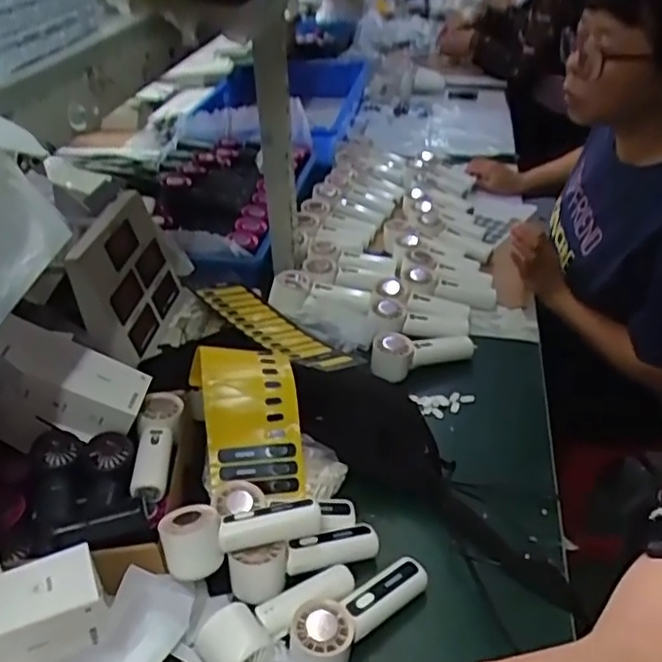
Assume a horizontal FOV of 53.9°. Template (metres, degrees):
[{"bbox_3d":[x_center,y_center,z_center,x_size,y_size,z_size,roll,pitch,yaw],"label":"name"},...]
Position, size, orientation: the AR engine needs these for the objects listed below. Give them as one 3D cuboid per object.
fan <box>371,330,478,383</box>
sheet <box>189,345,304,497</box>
[{"bbox_3d":[0.135,0.029,0.973,0.170,0.051,0.062,-8,37,-30],"label":"fan"},{"bbox_3d":[-0.099,0.104,0.769,0.121,0.053,0.180,-6,76,-2],"label":"sheet"}]

